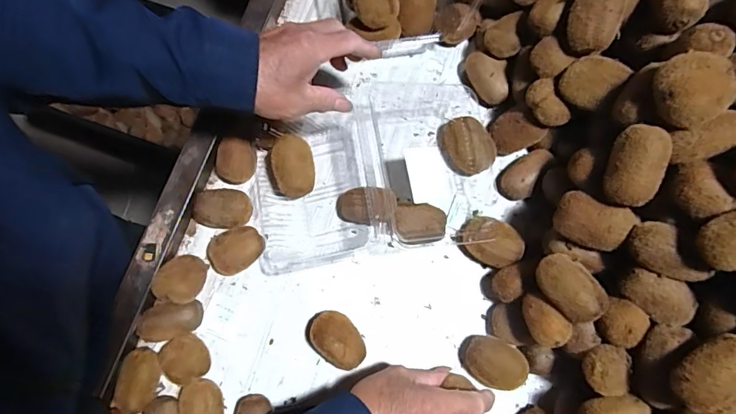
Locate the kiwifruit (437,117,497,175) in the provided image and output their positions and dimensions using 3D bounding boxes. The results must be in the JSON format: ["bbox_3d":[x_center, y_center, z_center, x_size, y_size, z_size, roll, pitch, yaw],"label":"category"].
[{"bbox_3d":[0.113,-0.071,0.515,0.057,0.038,0.062,0,77,0],"label":"kiwifruit"}]

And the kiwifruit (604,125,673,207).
[{"bbox_3d":[0.235,-0.036,0.396,0.043,0.035,0.069,19,102,19],"label":"kiwifruit"}]

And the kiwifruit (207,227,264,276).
[{"bbox_3d":[-0.143,0.048,0.488,0.060,0.036,0.043,-32,79,-7],"label":"kiwifruit"}]

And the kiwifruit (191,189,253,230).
[{"bbox_3d":[-0.160,0.003,0.495,0.067,0.034,0.043,6,77,1],"label":"kiwifruit"}]

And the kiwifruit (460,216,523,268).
[{"bbox_3d":[0.134,0.036,0.490,0.065,0.044,0.046,32,79,6],"label":"kiwifruit"}]

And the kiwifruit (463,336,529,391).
[{"bbox_3d":[0.131,0.163,0.468,0.061,0.039,0.048,20,78,4],"label":"kiwifruit"}]

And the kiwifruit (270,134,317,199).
[{"bbox_3d":[-0.080,-0.041,0.498,0.044,0.046,0.064,-17,78,-4],"label":"kiwifruit"}]

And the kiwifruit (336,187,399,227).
[{"bbox_3d":[-0.002,-0.001,0.498,0.063,0.034,0.038,12,77,2],"label":"kiwifruit"}]

